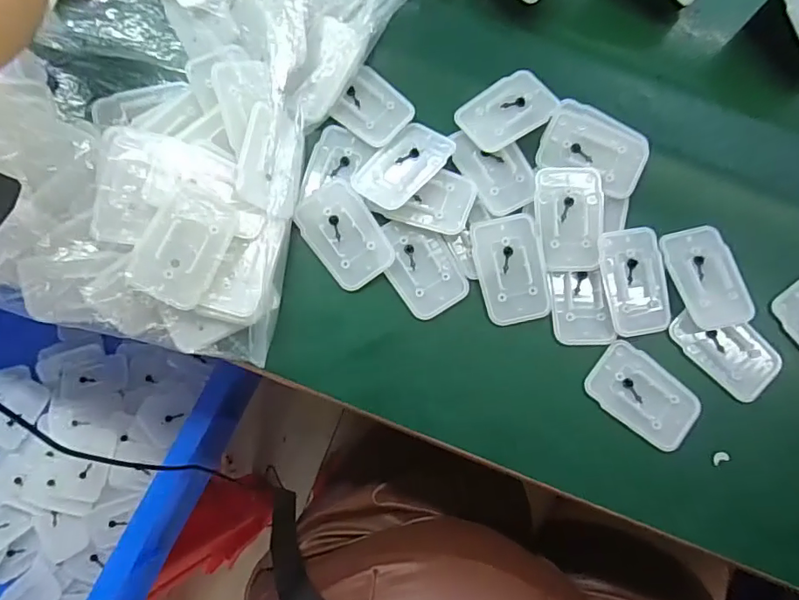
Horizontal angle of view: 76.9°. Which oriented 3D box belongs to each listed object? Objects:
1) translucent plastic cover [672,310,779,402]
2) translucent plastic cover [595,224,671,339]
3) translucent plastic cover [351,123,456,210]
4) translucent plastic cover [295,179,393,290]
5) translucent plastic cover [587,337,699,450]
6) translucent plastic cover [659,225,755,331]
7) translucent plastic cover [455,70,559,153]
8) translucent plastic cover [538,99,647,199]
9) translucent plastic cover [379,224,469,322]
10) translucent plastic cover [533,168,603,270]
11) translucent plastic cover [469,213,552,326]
[{"bbox_3d":[0.214,0.030,0.327,0.068,0.004,0.042,45,86,4],"label":"translucent plastic cover"},{"bbox_3d":[0.156,-0.013,0.331,0.043,0.004,0.069,-8,85,-1],"label":"translucent plastic cover"},{"bbox_3d":[0.002,-0.091,0.337,0.040,0.009,0.067,43,86,4],"label":"translucent plastic cover"},{"bbox_3d":[-0.036,-0.043,0.333,0.044,0.006,0.069,-33,86,-3],"label":"translucent plastic cover"},{"bbox_3d":[0.158,0.062,0.324,0.071,0.006,0.043,41,86,3],"label":"translucent plastic cover"},{"bbox_3d":[0.204,-0.016,0.331,0.044,0.006,0.068,-15,85,-2],"label":"translucent plastic cover"},{"bbox_3d":[0.075,-0.131,0.348,0.065,0.004,0.043,-37,81,-10],"label":"translucent plastic cover"},{"bbox_3d":[0.133,-0.104,0.340,0.068,0.006,0.051,25,85,2],"label":"translucent plastic cover"},{"bbox_3d":[0.014,-0.023,0.334,0.044,0.004,0.066,-33,86,-3],"label":"translucent plastic cover"},{"bbox_3d":[0.113,-0.055,0.334,0.043,0.006,0.071,0,85,0],"label":"translucent plastic cover"},{"bbox_3d":[0.074,-0.020,0.332,0.043,0.005,0.070,-12,85,-1],"label":"translucent plastic cover"}]

